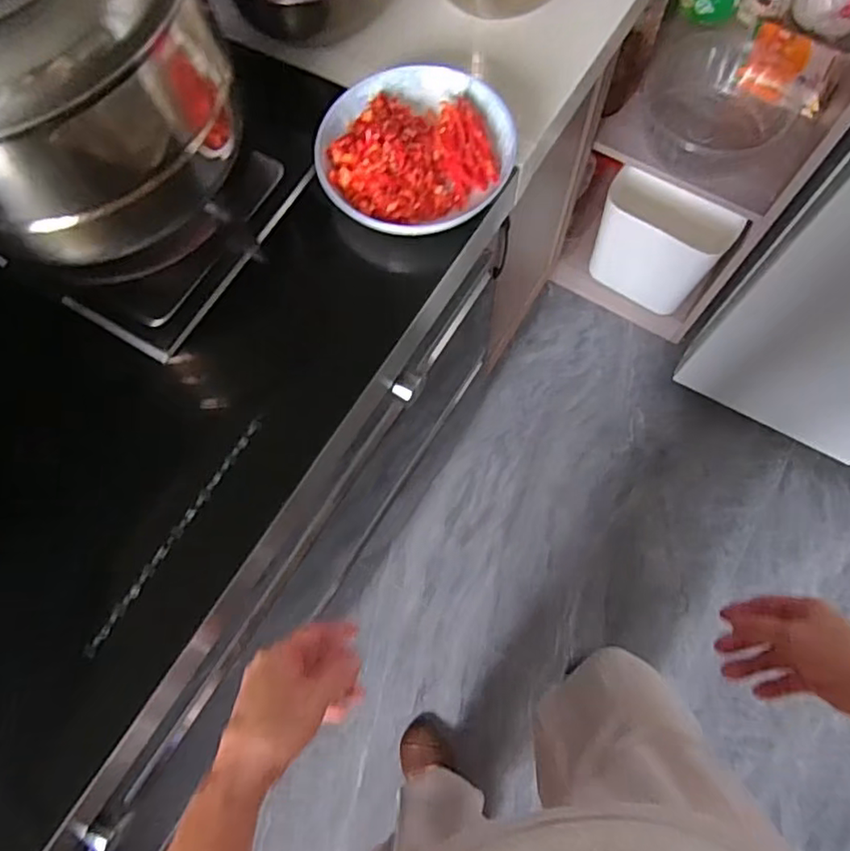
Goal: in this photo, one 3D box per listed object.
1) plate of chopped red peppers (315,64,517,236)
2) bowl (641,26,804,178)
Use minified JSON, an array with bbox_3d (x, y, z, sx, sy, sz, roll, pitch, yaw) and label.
[{"bbox_3d":[-0.010,-0.262,0.567,0.174,0.033,0.165,-1,71,2],"label":"plate of chopped red peppers"},{"bbox_3d":[0.489,-0.535,1.016,0.266,0.119,0.231,-9,71,-1],"label":"bowl"}]

